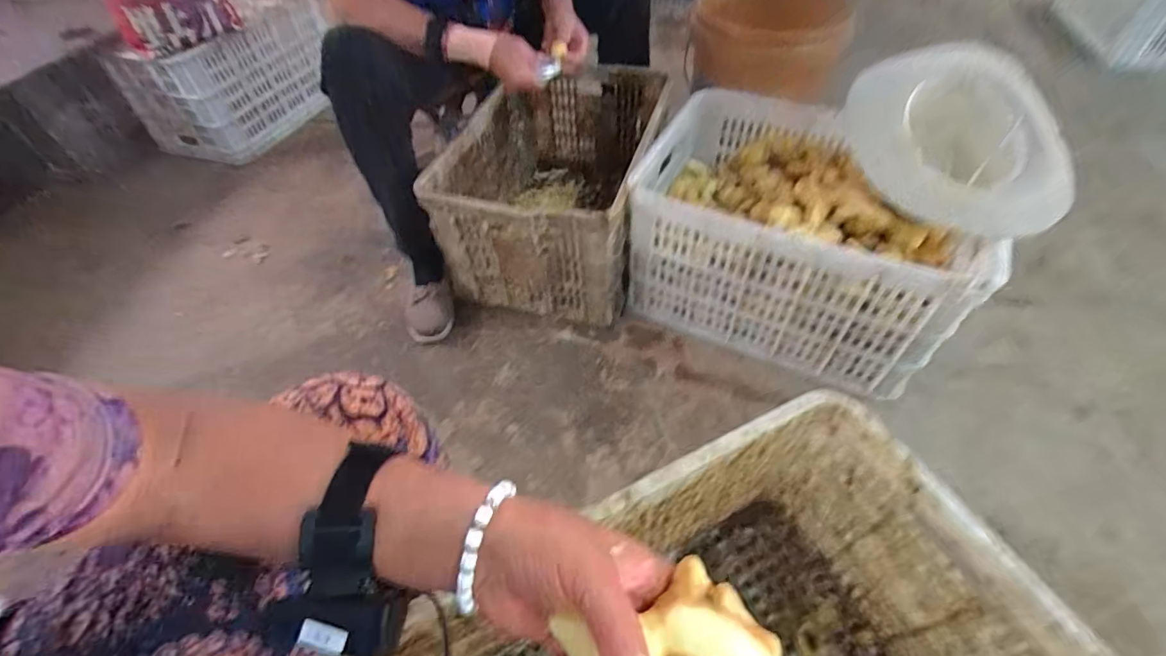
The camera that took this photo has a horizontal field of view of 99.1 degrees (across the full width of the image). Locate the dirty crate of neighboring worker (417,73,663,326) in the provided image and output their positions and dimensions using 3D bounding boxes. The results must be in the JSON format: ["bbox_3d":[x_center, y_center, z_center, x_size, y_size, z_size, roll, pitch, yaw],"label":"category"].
[{"bbox_3d":[-0.050,-0.322,1.071,0.365,0.281,0.594,10,52,10],"label":"dirty crate of neighboring worker"}]

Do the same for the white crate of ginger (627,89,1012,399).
[{"bbox_3d":[0.383,-0.170,0.913,0.517,0.281,0.379,22,54,18],"label":"white crate of ginger"}]

